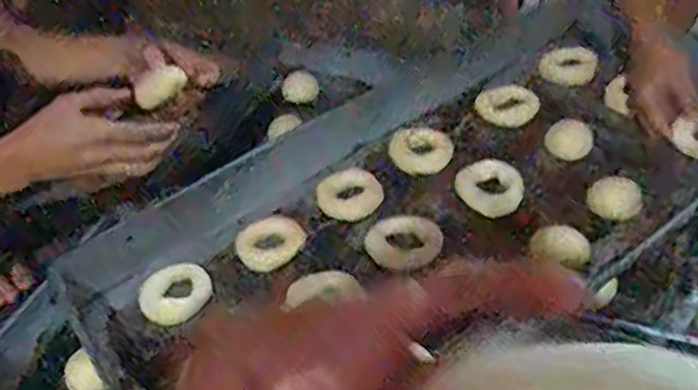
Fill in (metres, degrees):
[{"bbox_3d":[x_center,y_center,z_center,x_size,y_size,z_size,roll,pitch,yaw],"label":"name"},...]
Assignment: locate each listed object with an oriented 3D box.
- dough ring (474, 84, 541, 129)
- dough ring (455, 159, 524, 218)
[{"bbox_3d":[0.208,-0.118,0.951,0.079,0.024,0.079,7,47,12],"label":"dough ring"},{"bbox_3d":[0.171,-0.008,0.871,0.071,0.020,0.077,-32,60,-2],"label":"dough ring"}]

